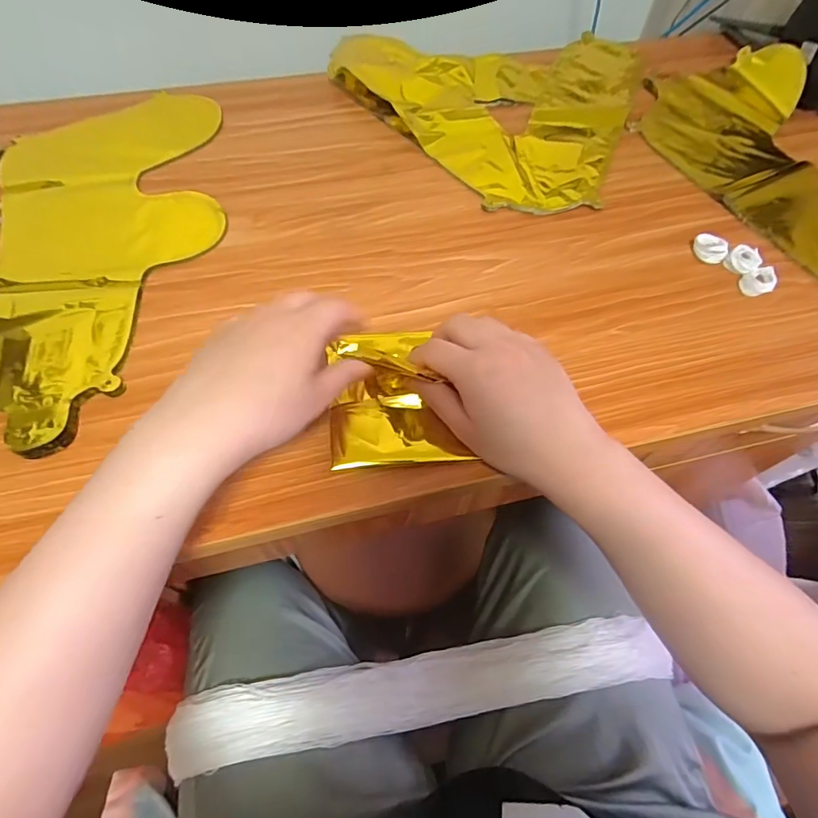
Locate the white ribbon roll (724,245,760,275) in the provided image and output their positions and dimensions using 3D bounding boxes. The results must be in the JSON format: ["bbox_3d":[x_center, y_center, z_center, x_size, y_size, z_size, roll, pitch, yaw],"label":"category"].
[{"bbox_3d":[0.303,-0.135,0.437,0.025,0.011,0.031,33,65,15],"label":"white ribbon roll"}]

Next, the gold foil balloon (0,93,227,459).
[{"bbox_3d":[-0.275,-0.156,0.433,0.197,0.012,0.415,-10,62,-7],"label":"gold foil balloon"}]

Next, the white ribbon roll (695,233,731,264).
[{"bbox_3d":[0.277,-0.147,0.443,0.030,0.011,0.024,31,64,14],"label":"white ribbon roll"}]

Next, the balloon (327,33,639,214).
[{"bbox_3d":[0.133,-0.387,0.572,0.349,0.021,0.351,-39,69,-21],"label":"balloon"}]

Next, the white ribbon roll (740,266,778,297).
[{"bbox_3d":[0.308,-0.113,0.424,0.029,0.011,0.023,-12,62,-9],"label":"white ribbon roll"}]

